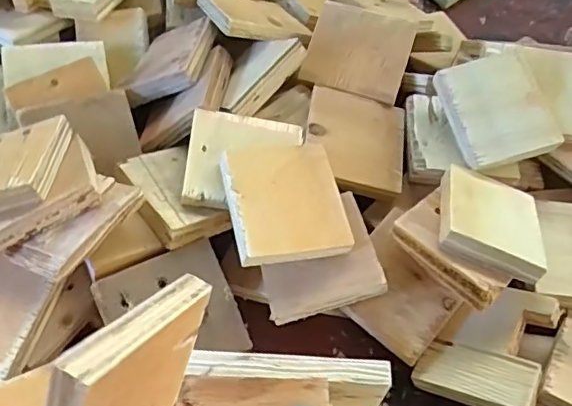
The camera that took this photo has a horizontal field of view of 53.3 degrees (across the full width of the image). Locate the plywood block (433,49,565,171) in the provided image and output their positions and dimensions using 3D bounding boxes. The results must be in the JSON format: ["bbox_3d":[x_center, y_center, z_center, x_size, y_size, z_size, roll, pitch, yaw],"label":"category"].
[{"bbox_3d":[0.176,-0.078,0.475,0.077,0.016,0.094,-18,74,-6],"label":"plywood block"}]

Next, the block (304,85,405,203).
[{"bbox_3d":[0.060,-0.052,0.489,0.086,0.010,0.097,13,57,-6],"label":"block"}]

